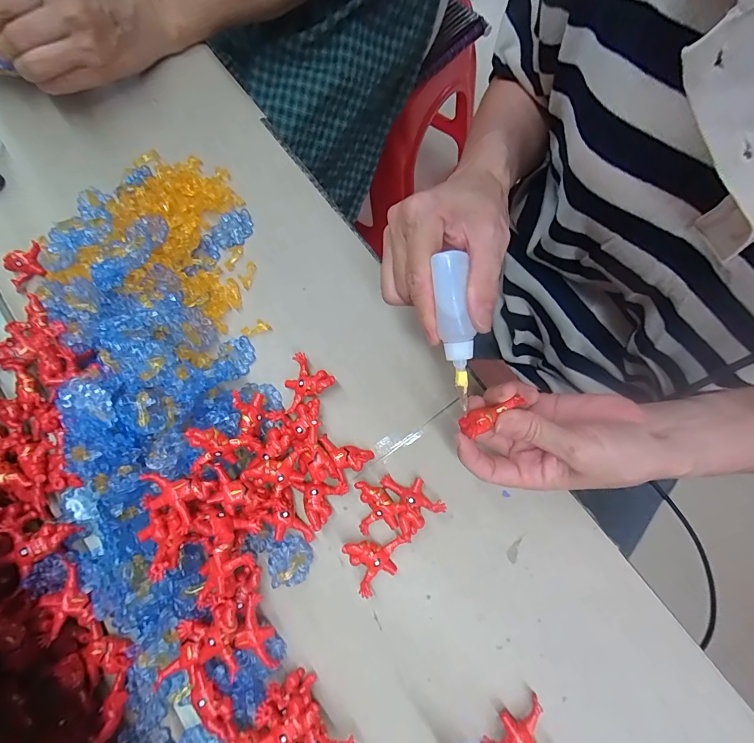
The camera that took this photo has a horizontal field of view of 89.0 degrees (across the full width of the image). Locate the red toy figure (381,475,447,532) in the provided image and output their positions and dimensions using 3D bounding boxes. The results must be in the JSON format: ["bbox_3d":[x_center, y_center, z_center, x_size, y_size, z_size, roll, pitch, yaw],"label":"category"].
[{"bbox_3d":[0.025,0.092,0.287,0.028,0.018,0.044,-40,79,-4],"label":"red toy figure"}]

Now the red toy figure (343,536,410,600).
[{"bbox_3d":[0.003,0.139,0.285,0.046,0.015,0.037,-22,79,-1],"label":"red toy figure"}]

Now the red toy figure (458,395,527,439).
[{"bbox_3d":[0.073,0.027,0.242,0.044,0.010,0.014,-24,79,-20],"label":"red toy figure"}]

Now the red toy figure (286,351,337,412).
[{"bbox_3d":[-0.061,0.006,0.307,0.043,0.012,0.037,-32,79,-3],"label":"red toy figure"}]

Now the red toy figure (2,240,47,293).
[{"bbox_3d":[-0.311,-0.094,0.340,0.038,0.018,0.025,-25,79,-2],"label":"red toy figure"}]

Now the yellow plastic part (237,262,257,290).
[{"bbox_3d":[-0.113,-0.084,0.331,0.012,0.004,0.025,14,80,6],"label":"yellow plastic part"}]

